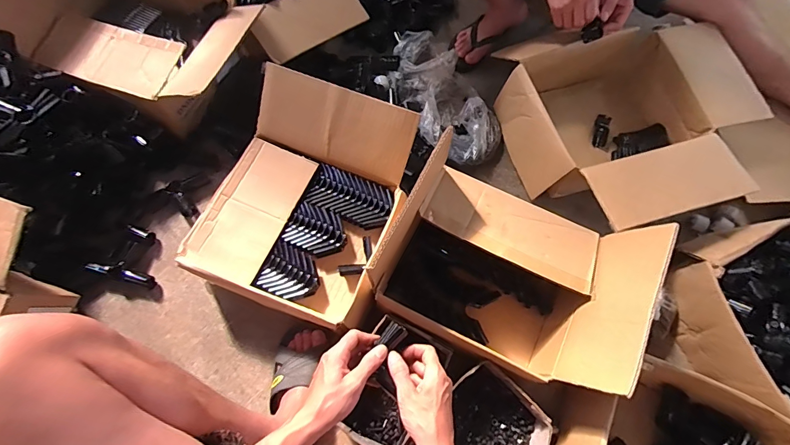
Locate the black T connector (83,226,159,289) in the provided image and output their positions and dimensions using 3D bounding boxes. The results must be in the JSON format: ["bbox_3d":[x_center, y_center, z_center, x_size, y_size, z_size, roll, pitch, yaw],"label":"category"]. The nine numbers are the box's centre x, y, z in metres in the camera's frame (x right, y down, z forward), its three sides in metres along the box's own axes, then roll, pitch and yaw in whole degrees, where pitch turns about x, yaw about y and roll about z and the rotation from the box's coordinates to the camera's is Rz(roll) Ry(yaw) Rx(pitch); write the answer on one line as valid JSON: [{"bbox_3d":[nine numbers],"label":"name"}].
[{"bbox_3d":[-0.528,0.067,0.791,0.119,0.041,0.109,17,71,7],"label":"black T connector"}]

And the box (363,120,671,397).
[{"bbox_3d":[0.187,0.082,0.667,0.361,0.262,0.274,25,72,10],"label":"box"}]

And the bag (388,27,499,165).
[{"bbox_3d":[0.103,-0.302,0.928,0.177,0.085,0.388,-29,72,-9],"label":"bag"}]

